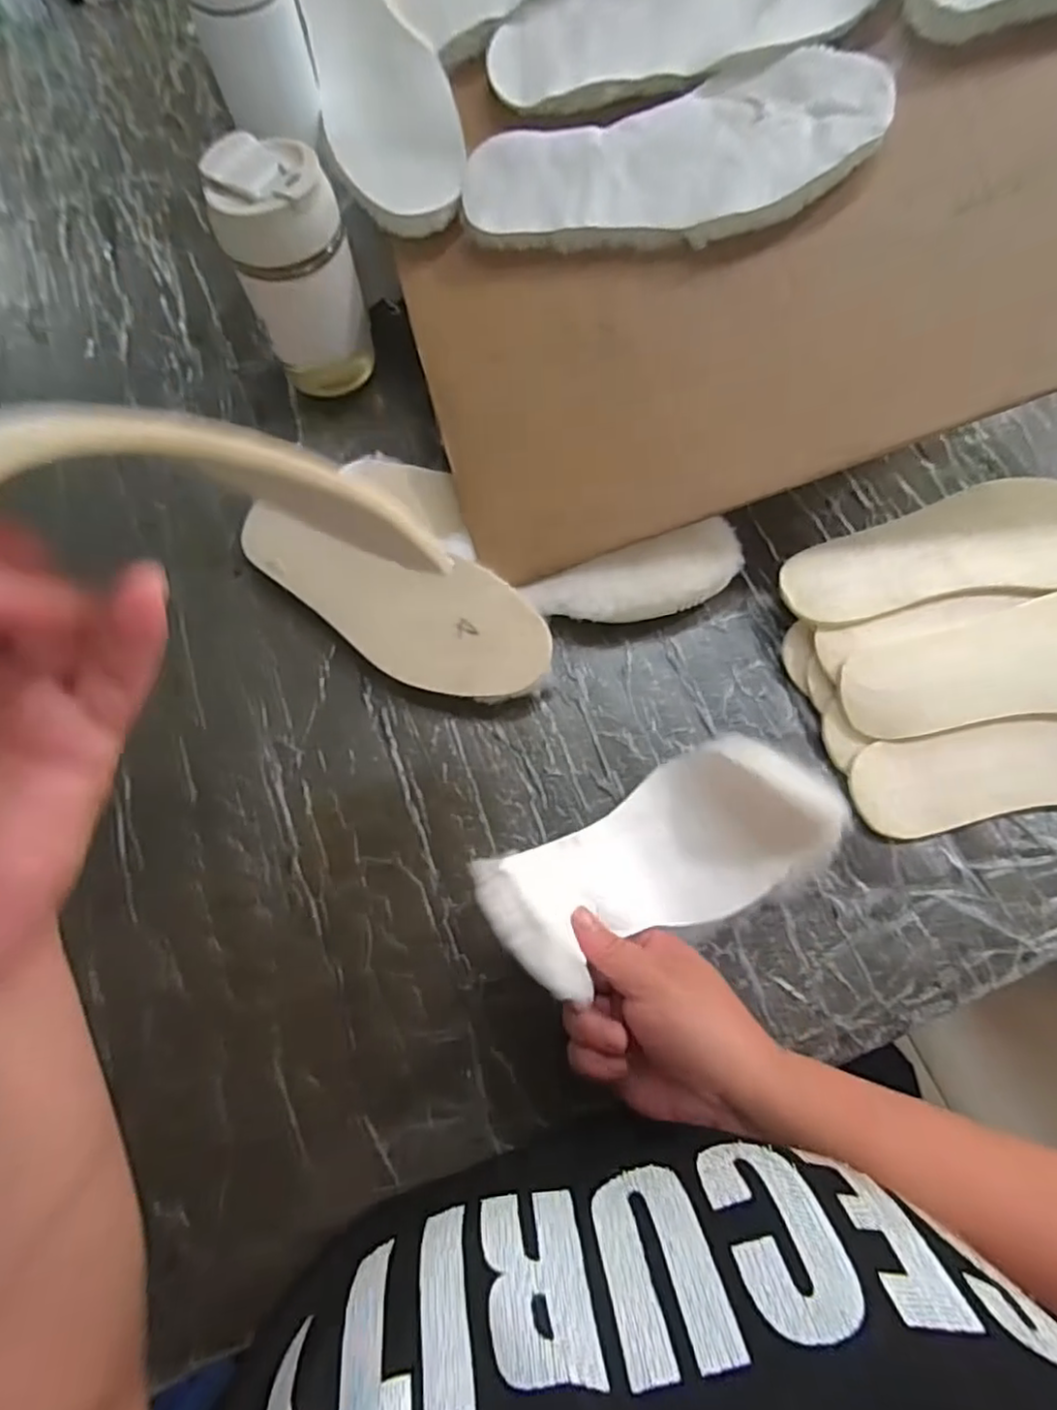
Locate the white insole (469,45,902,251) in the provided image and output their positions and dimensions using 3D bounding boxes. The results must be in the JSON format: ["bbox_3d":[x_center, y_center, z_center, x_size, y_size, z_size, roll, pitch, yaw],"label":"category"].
[{"bbox_3d":[0.082,-0.333,0.410,0.249,0.013,0.090,-5,96,15],"label":"white insole"}]

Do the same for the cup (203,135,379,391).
[{"bbox_3d":[-0.166,-0.307,0.485,0.083,0.154,0.067,-19,68,-5],"label":"cup"}]

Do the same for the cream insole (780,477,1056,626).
[{"bbox_3d":[0.295,-0.108,0.445,0.247,0.019,0.081,-9,68,-2],"label":"cream insole"}]

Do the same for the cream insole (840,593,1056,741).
[{"bbox_3d":[0.328,-0.029,0.420,0.251,0.010,0.085,-4,74,1],"label":"cream insole"}]

